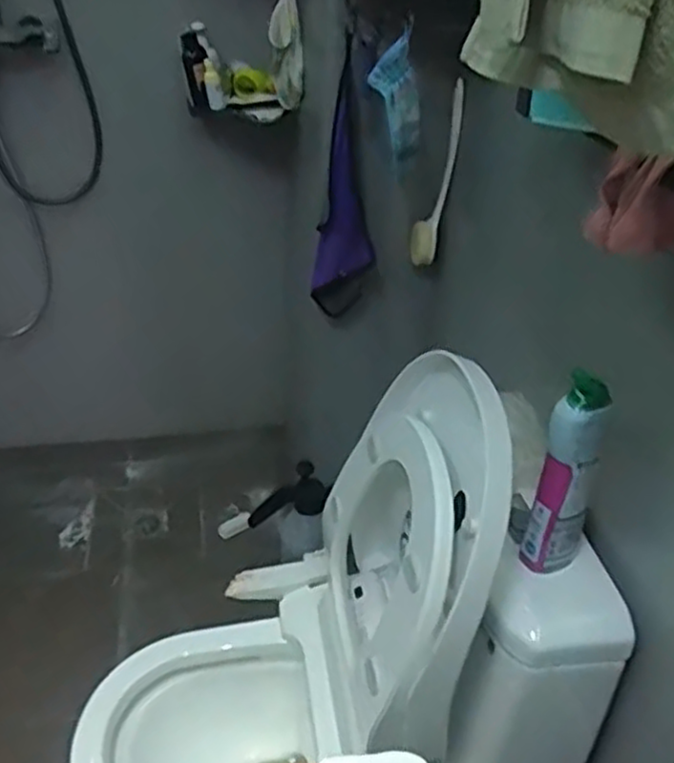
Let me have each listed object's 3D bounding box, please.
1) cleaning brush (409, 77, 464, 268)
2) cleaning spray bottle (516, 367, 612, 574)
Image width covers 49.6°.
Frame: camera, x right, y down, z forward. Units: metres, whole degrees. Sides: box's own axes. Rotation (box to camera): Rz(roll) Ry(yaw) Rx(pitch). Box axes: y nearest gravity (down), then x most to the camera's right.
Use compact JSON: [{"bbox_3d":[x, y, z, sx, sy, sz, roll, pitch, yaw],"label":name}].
[{"bbox_3d":[0.185,-0.374,1.358,0.072,0.341,0.082,7,34,7],"label":"cleaning brush"},{"bbox_3d":[0.258,0.122,0.822,0.065,0.267,0.052,16,37,20],"label":"cleaning spray bottle"}]

